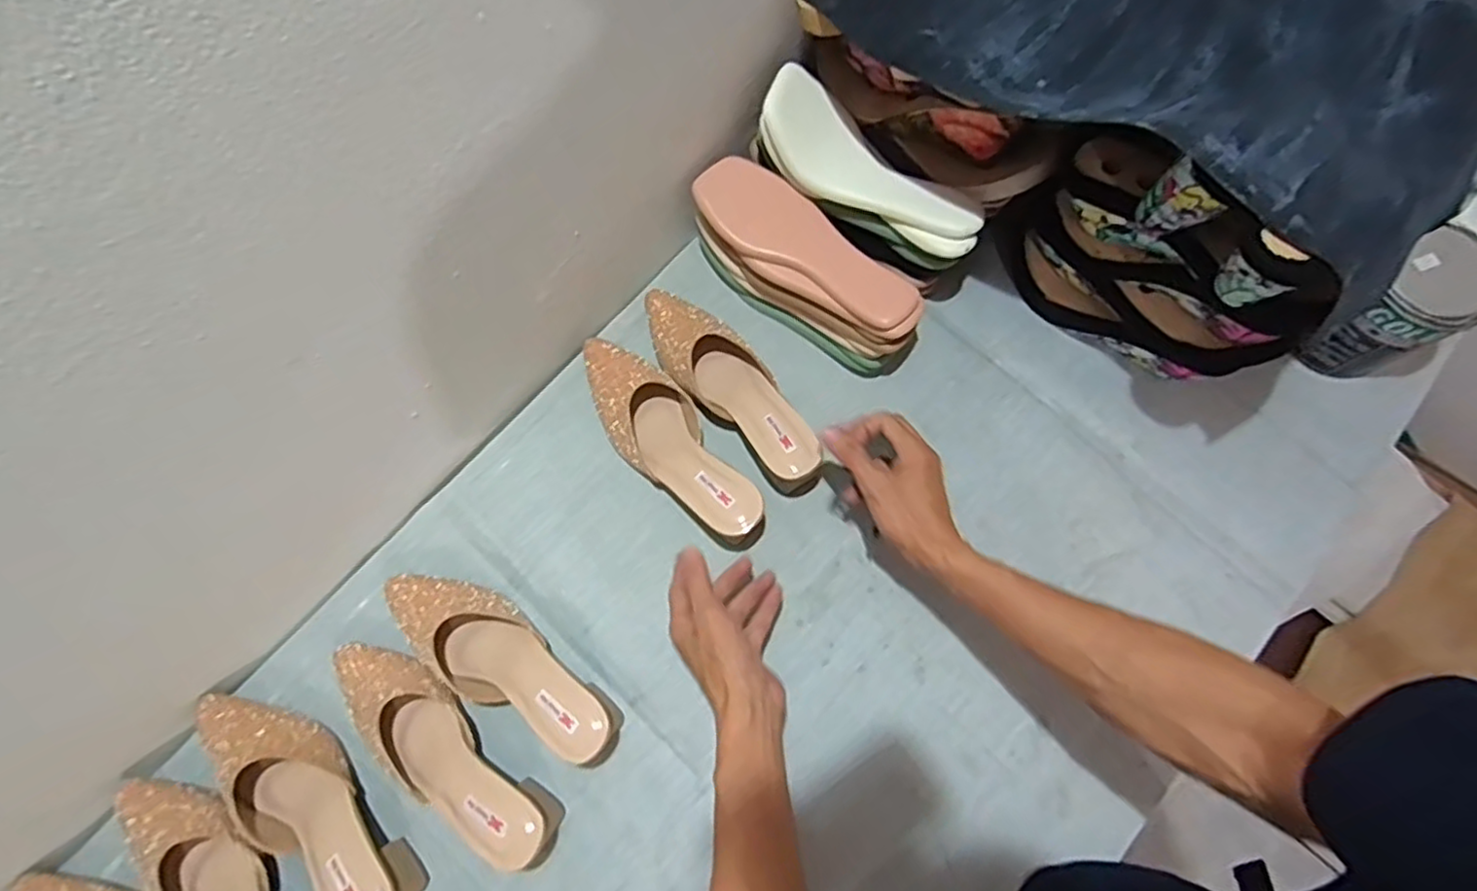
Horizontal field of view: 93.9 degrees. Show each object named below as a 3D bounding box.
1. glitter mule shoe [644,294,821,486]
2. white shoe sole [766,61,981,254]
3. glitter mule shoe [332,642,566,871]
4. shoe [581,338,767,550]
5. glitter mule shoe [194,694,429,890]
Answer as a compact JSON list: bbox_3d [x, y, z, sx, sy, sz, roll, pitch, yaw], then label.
[{"bbox_3d":[-0.006,-0.061,0.674,0.075,0.058,0.236,-41,81,-9],"label":"glitter mule shoe"},{"bbox_3d":[0.121,-0.252,0.631,0.227,0.052,0.078,37,79,10],"label":"white shoe sole"},{"bbox_3d":[-0.261,0.259,0.589,0.259,0.054,0.082,42,80,8],"label":"glitter mule shoe"},{"bbox_3d":[-0.069,-0.007,0.661,0.085,0.062,0.249,-37,80,-8],"label":"shoe"},{"bbox_3d":[-0.368,0.299,0.576,0.245,0.065,0.076,36,79,7],"label":"glitter mule shoe"}]

